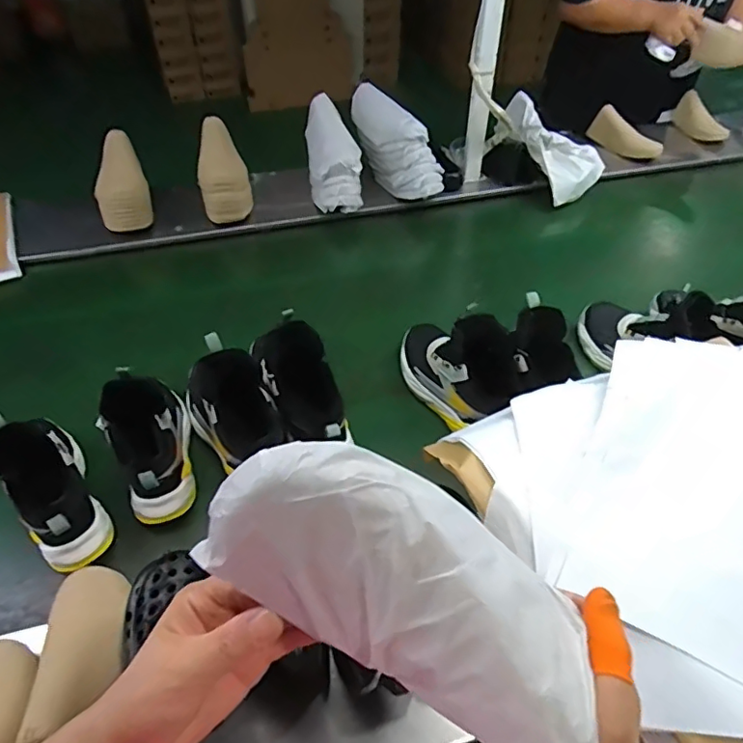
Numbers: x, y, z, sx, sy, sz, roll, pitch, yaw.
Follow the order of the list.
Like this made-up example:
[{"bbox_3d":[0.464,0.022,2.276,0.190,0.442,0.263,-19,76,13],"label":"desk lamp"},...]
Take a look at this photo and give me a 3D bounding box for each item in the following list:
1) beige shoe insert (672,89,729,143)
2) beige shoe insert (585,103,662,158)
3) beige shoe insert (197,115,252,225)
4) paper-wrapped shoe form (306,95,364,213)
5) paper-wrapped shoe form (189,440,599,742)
[{"bbox_3d":[0.904,-0.688,1.505,0.063,0.077,0.159,-38,83,-29],"label":"beige shoe insert"},{"bbox_3d":[0.648,-0.600,1.384,0.189,0.081,0.080,38,57,13],"label":"beige shoe insert"},{"bbox_3d":[-0.324,-0.431,1.199,0.108,0.183,0.168,-8,48,-7],"label":"beige shoe insert"},{"bbox_3d":[-0.090,-0.473,1.206,0.103,0.145,0.262,-12,90,-11],"label":"paper-wrapped shoe form"},{"bbox_3d":[0.015,0.099,0.259,0.182,0.071,0.081,33,52,-1],"label":"paper-wrapped shoe form"}]

